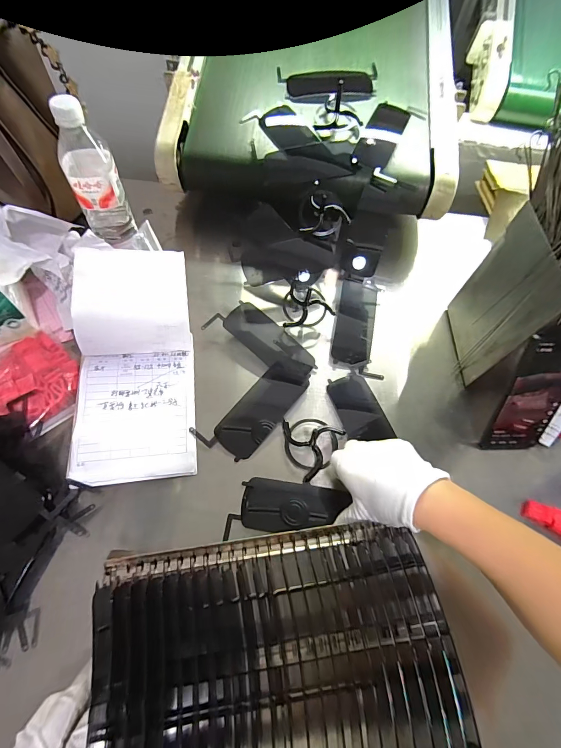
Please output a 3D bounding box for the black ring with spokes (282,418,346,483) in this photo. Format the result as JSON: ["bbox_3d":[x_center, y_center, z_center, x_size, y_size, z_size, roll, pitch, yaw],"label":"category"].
[{"bbox_3d":[0.043,0.086,0.453,0.076,0.022,0.081,2,63,-3],"label":"black ring with spokes"}]

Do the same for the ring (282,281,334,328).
[{"bbox_3d":[0.045,-0.112,0.524,0.076,0.049,0.073,2,63,-3],"label":"ring"}]

